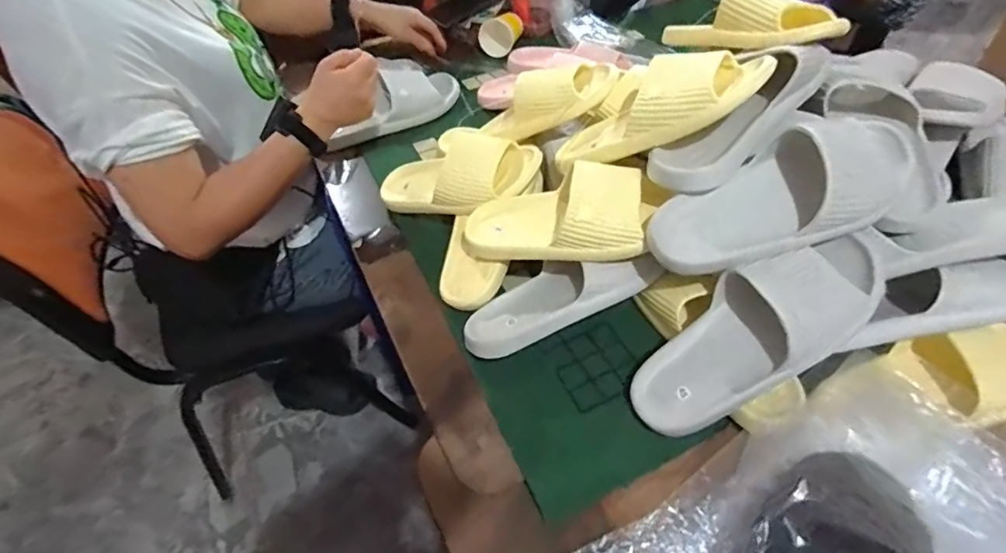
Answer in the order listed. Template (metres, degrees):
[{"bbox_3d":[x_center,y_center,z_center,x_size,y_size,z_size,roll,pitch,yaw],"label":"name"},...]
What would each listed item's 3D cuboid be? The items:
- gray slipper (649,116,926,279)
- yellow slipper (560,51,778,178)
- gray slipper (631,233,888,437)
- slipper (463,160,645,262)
[{"bbox_3d":[0.285,-0.080,0.542,0.274,0.080,0.108,-24,73,6],"label":"gray slipper"},{"bbox_3d":[0.157,-0.187,0.597,0.258,0.066,0.093,-18,36,44],"label":"yellow slipper"},{"bbox_3d":[0.255,0.055,0.539,0.277,0.066,0.103,-40,53,10],"label":"gray slipper"},{"bbox_3d":[0.055,-0.068,0.627,0.218,0.083,0.093,-5,45,35],"label":"slipper"}]

